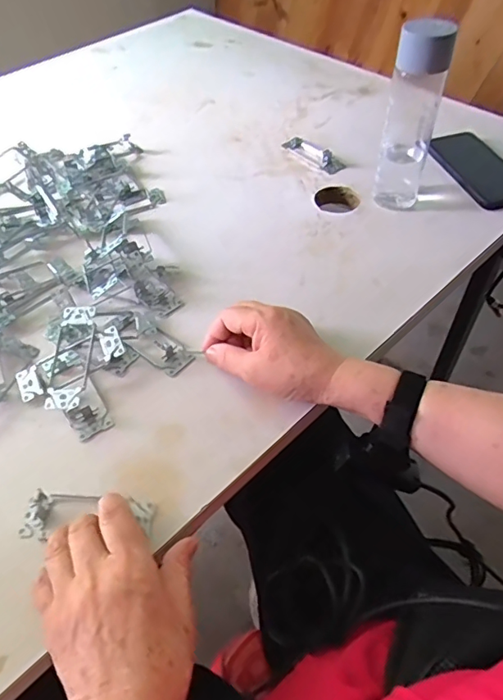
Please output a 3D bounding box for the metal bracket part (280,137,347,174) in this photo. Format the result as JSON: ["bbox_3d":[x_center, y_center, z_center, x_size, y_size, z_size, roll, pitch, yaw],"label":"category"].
[{"bbox_3d":[0.092,-0.286,0.728,0.029,0.023,0.113,-31,57,-20],"label":"metal bracket part"}]

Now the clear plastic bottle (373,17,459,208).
[{"bbox_3d":[0.189,-0.271,0.594,0.063,0.205,0.060,13,54,12],"label":"clear plastic bottle"}]

